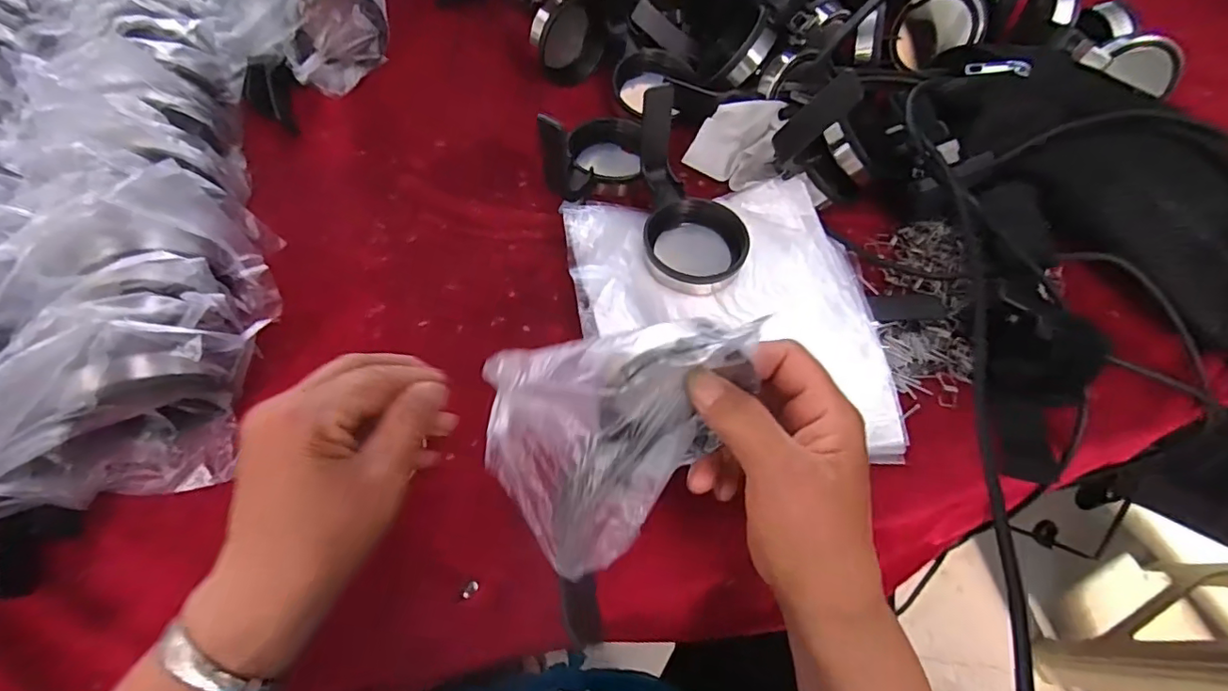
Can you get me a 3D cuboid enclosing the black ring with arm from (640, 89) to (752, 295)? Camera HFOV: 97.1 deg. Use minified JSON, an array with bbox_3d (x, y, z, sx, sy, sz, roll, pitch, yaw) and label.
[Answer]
[{"bbox_3d":[0.041,-0.097,0.357,0.063,0.081,0.112,-35,68,-19],"label":"black ring with arm"}]

